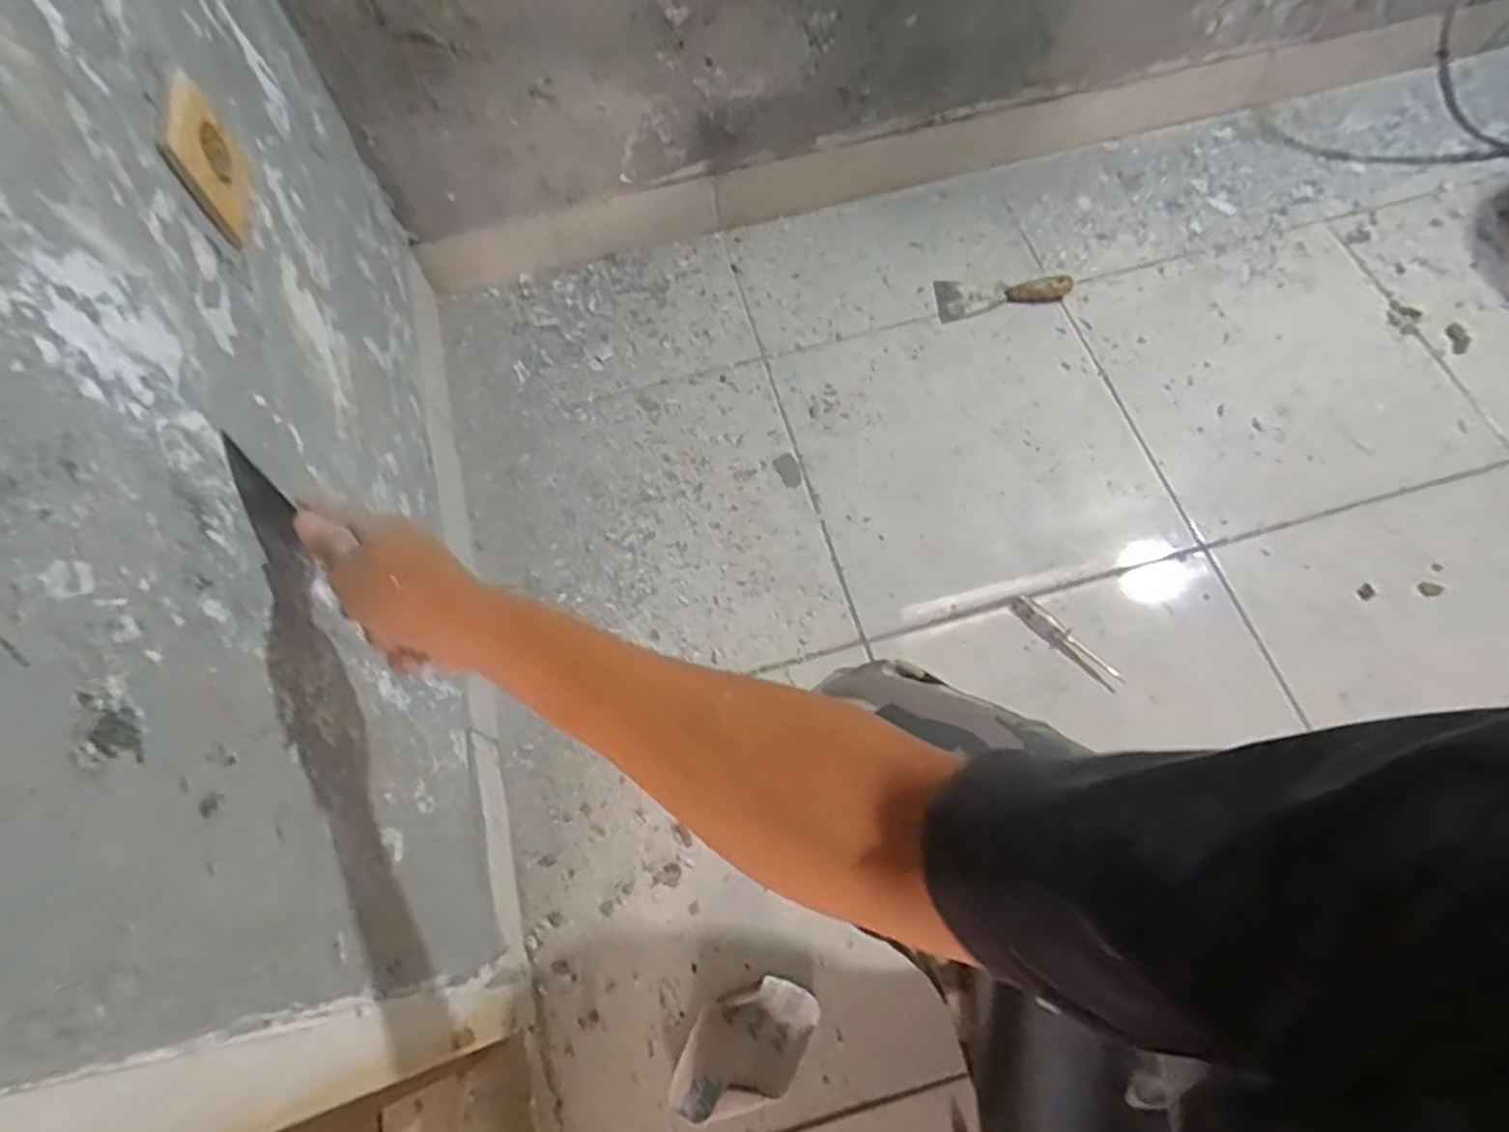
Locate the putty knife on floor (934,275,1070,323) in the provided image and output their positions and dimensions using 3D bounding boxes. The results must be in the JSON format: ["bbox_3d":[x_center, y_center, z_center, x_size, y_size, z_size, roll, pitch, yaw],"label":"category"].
[{"bbox_3d":[0.332,-0.368,1.033,0.174,0.026,0.064,-5,67,0],"label":"putty knife on floor"}]

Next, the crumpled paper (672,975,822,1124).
[{"bbox_3d":[-0.007,0.431,0.695,0.139,0.010,0.086,-22,68,-7],"label":"crumpled paper"}]

